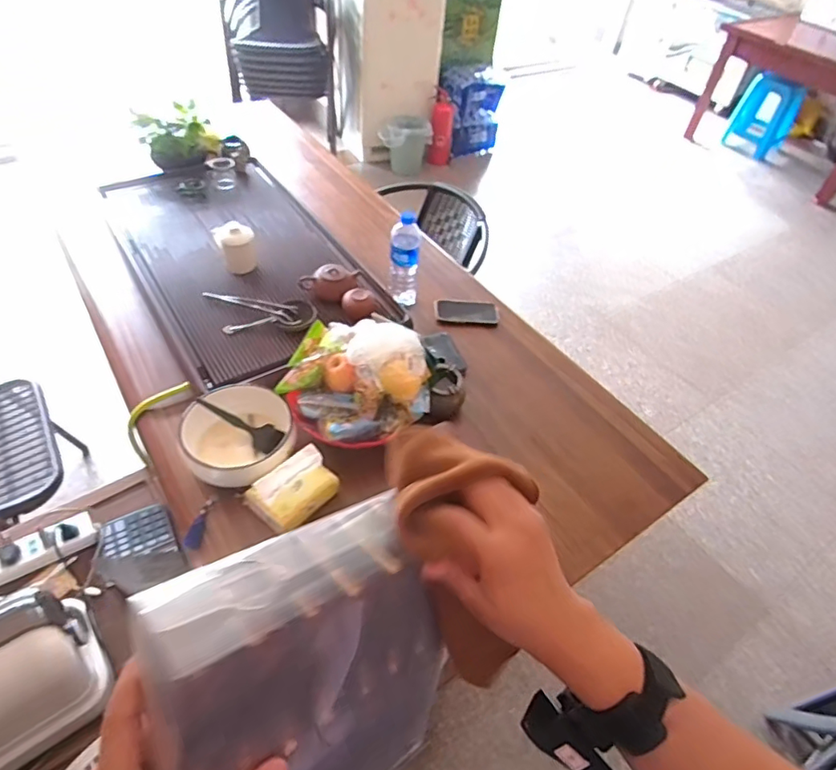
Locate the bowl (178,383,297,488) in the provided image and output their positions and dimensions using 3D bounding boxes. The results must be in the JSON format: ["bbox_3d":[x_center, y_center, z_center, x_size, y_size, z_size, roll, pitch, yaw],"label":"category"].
[{"bbox_3d":[-0.313,0.092,0.950,0.185,0.068,0.198,-18,52,-22],"label":"bowl"}]

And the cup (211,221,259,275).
[{"bbox_3d":[-0.417,-0.315,1.240,0.086,0.097,0.088,4,48,-4],"label":"cup"}]

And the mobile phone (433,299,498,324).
[{"bbox_3d":[0.114,-0.174,1.281,0.148,0.010,0.081,5,48,-3],"label":"mobile phone"}]

